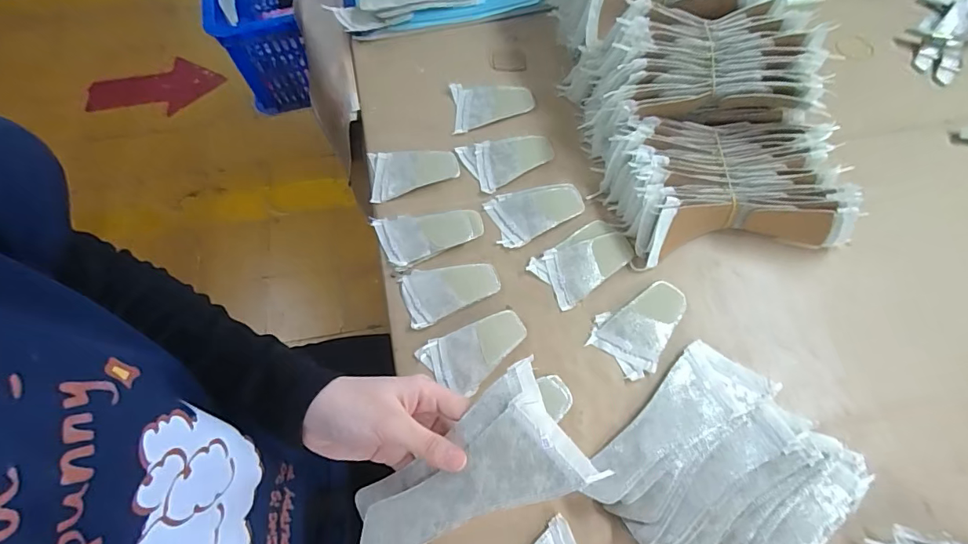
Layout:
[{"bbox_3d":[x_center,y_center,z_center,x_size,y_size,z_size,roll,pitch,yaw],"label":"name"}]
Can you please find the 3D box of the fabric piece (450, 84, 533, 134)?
[{"bbox_3d":[0.012,-0.201,0.564,0.098,0.011,0.064,-5,66,-1],"label":"fabric piece"}]

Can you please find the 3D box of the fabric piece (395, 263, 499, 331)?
[{"bbox_3d":[-0.033,0.015,0.463,0.093,0.009,0.058,-18,67,-7],"label":"fabric piece"}]

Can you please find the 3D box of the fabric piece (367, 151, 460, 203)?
[{"bbox_3d":[-0.079,-0.114,0.526,0.099,0.010,0.060,-9,66,-2],"label":"fabric piece"}]

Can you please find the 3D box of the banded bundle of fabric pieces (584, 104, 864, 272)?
[{"bbox_3d":[0.235,-0.092,0.481,0.227,0.059,0.152,-1,66,1],"label":"banded bundle of fabric pieces"}]

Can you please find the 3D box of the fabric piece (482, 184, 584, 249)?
[{"bbox_3d":[0.058,-0.066,0.502,0.100,0.007,0.062,-17,67,-6],"label":"fabric piece"}]

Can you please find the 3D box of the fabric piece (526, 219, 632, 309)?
[{"bbox_3d":[0.102,-0.014,0.476,0.100,0.009,0.060,-36,70,-13],"label":"fabric piece"}]

